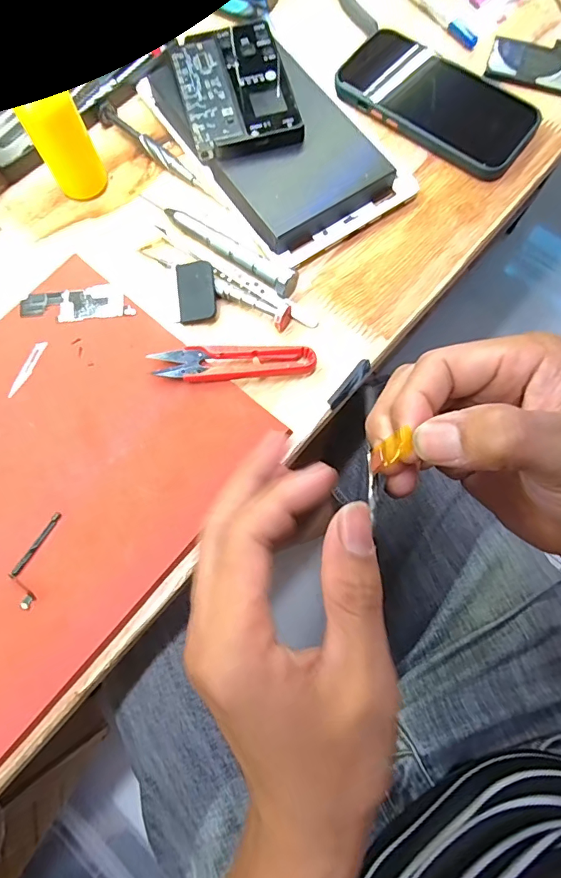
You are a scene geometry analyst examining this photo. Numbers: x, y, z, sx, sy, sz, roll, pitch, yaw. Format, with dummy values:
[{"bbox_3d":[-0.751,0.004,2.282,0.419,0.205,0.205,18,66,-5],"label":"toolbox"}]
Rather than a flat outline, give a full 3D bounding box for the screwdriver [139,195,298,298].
[{"bbox_3d":[-0.040,-0.133,0.313,0.118,0.013,0.014,34,77,10],"label":"screwdriver"}]

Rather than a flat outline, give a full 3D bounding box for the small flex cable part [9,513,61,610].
[{"bbox_3d":[-0.139,0.067,0.259,0.016,0.004,0.053,15,76,3],"label":"small flex cable part"}]

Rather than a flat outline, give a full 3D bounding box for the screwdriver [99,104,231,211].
[{"bbox_3d":[-0.088,-0.208,0.340,0.126,0.013,0.013,40,78,11],"label":"screwdriver"}]

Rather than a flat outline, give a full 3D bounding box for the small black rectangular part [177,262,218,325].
[{"bbox_3d":[-0.056,-0.098,0.306,0.025,0.009,0.039,-7,74,-1],"label":"small black rectangular part"}]

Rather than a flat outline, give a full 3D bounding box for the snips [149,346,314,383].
[{"bbox_3d":[-0.028,-0.049,0.291,0.101,0.008,0.023,-5,74,0],"label":"snips"}]

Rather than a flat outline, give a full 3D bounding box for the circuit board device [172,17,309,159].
[{"bbox_3d":[-0.032,-0.249,0.327,0.074,0.014,0.106,-16,75,-4],"label":"circuit board device"}]

